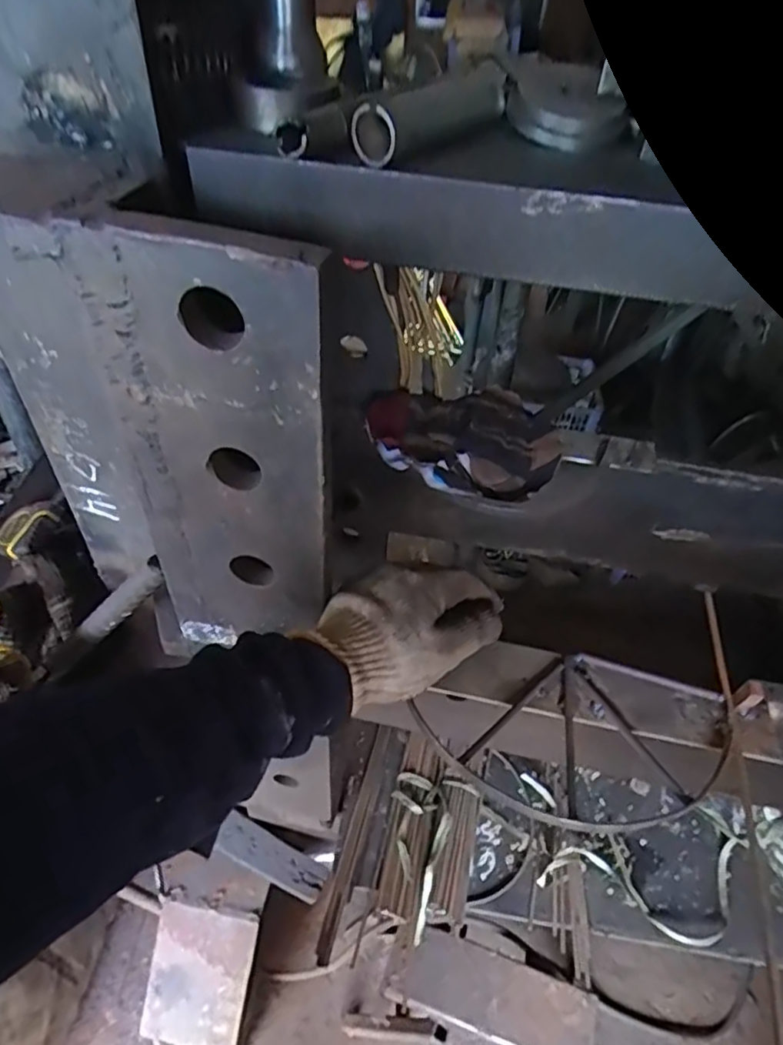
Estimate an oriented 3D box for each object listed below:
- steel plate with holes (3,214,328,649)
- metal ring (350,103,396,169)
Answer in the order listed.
[{"bbox_3d":[-0.101,-0.023,0.371,0.129,0.292,0.019,5,46,2],"label":"steel plate with holes"},{"bbox_3d":[-0.009,-0.193,0.308,0.026,0.026,0.007,24,46,18],"label":"metal ring"}]

